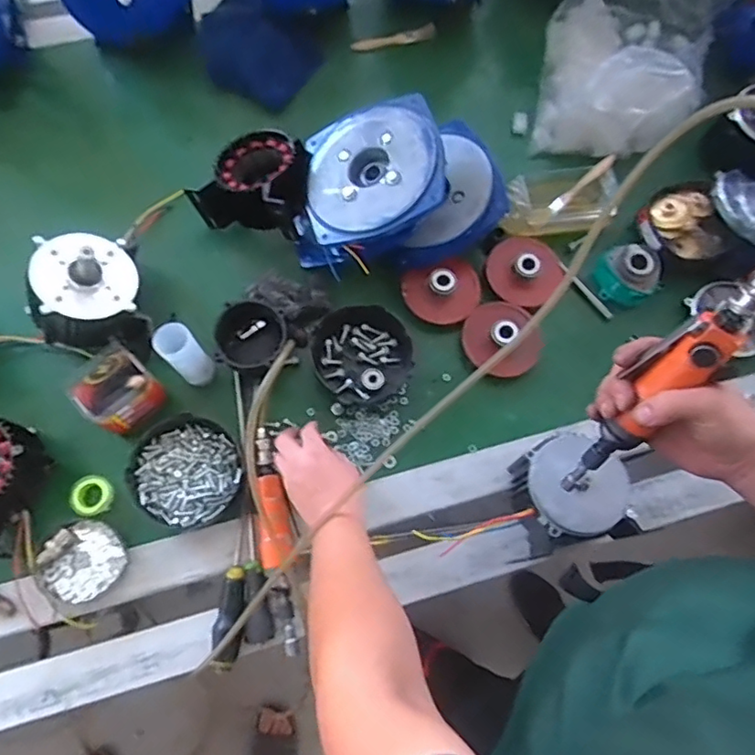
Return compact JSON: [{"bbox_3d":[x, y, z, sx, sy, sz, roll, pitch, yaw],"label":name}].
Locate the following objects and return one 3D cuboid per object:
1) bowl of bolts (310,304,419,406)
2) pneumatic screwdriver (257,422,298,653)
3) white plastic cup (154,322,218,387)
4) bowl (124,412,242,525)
[{"bbox_3d":[-0.024,-0.035,0.846,0.138,0.035,0.140,1,73,-3],"label":"bowl of bolts"},{"bbox_3d":[-0.132,0.202,0.735,0.044,0.060,0.278,-8,76,-5],"label":"pneumatic screwdriver"},{"bbox_3d":[-0.257,-0.029,0.776,0.045,0.118,0.049,1,72,-2],"label":"white plastic cup"},{"bbox_3d":[-0.255,0.126,0.768,0.138,0.055,0.134,1,73,-3],"label":"bowl"}]

